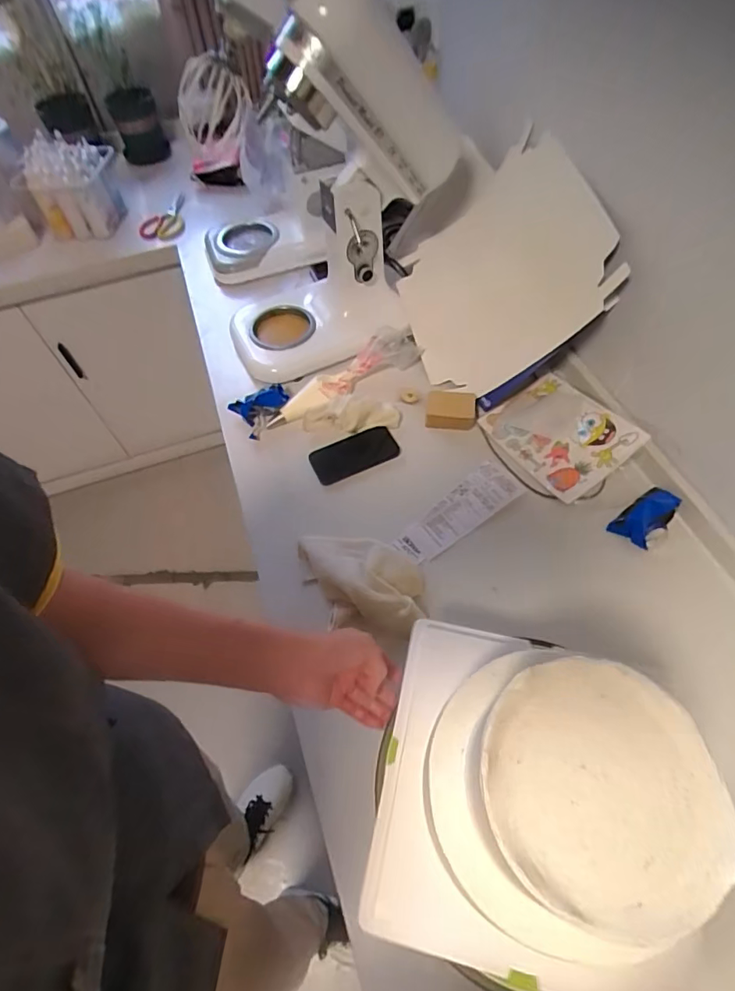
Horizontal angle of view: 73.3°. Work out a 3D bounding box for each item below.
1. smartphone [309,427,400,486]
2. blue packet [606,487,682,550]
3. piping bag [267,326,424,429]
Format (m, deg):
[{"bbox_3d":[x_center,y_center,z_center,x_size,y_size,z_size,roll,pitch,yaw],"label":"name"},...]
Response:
[{"bbox_3d":[-0.024,-0.073,0.863,0.147,0.010,0.078,-25,64,-5],"label":"smartphone"},{"bbox_3d":[0.426,0.031,0.754,0.097,0.027,0.058,-38,62,-20],"label":"blue packet"},{"bbox_3d":[-0.031,-0.225,0.922,0.330,0.085,0.075,-37,62,-19],"label":"piping bag"}]

